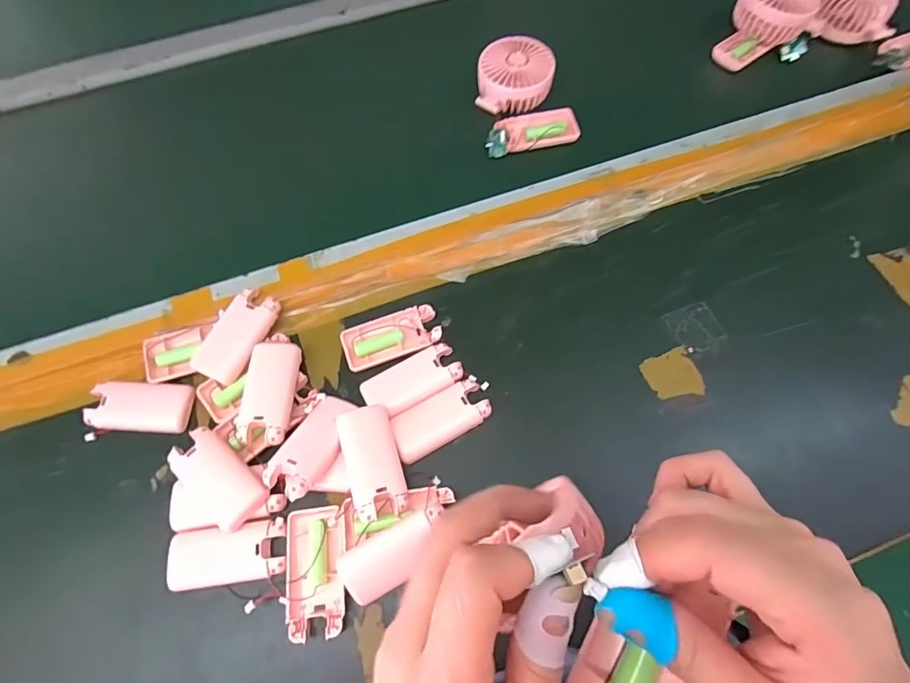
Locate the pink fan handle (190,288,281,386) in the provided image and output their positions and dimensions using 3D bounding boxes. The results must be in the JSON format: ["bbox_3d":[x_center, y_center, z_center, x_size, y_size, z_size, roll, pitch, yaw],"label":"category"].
[{"bbox_3d":[-0.212,-0.007,0.450,0.046,0.018,0.093,21,69,9],"label":"pink fan handle"}]

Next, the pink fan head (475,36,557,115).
[{"bbox_3d":[0.070,-0.320,0.560,0.096,0.043,0.096,0,67,1],"label":"pink fan head"}]

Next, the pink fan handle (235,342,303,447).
[{"bbox_3d":[-0.170,0.044,0.422,0.042,0.011,0.092,3,67,2],"label":"pink fan handle"}]

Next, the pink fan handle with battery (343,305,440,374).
[{"bbox_3d":[-0.063,-0.004,0.467,0.095,0.016,0.046,-20,68,-7],"label":"pink fan handle with battery"}]

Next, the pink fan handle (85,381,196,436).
[{"bbox_3d":[-0.297,0.061,0.439,0.091,0.014,0.046,3,67,3],"label":"pink fan handle"}]

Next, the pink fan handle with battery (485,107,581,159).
[{"bbox_3d":[0.089,-0.250,0.545,0.110,0.021,0.048,-16,68,-6],"label":"pink fan handle with battery"}]

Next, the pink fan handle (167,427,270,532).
[{"bbox_3d":[-0.203,0.116,0.398,0.090,0.020,0.045,38,73,15],"label":"pink fan handle"}]

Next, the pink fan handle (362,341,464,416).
[{"bbox_3d":[-0.041,0.038,0.449,0.093,0.016,0.046,-29,70,-10],"label":"pink fan handle"}]

